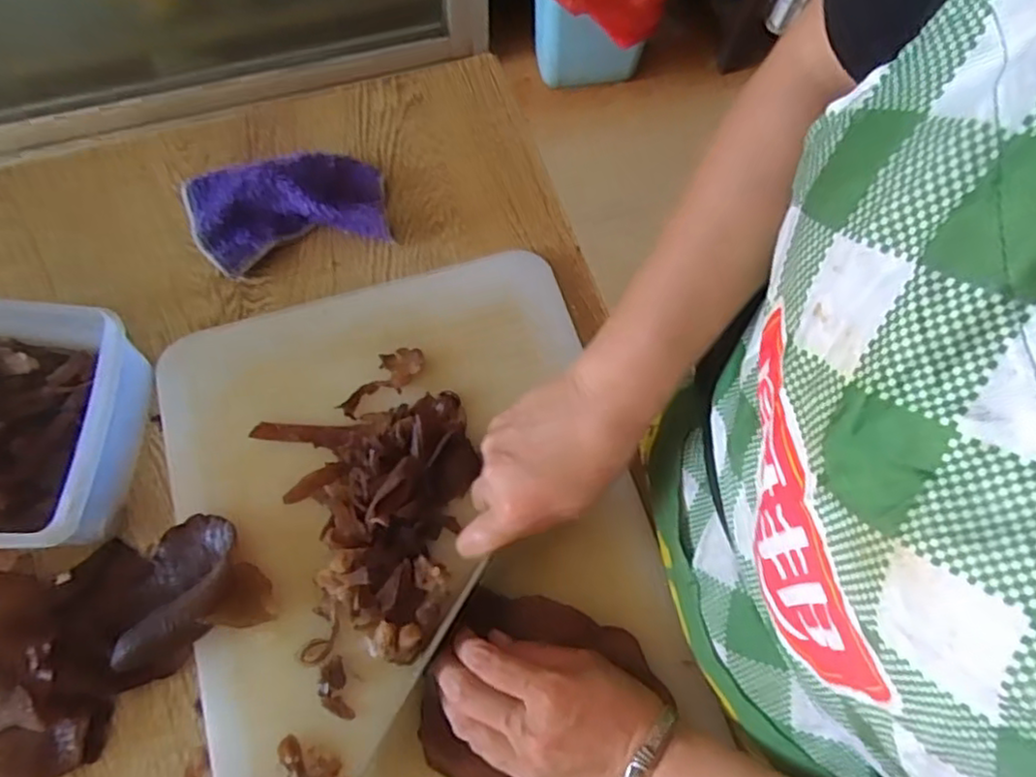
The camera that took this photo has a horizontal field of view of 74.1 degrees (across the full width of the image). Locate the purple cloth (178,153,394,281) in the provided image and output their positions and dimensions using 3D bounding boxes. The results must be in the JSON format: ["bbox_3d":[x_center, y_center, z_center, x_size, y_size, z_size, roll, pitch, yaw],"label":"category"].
[{"bbox_3d":[-0.181,-0.144,0.536,0.147,0.034,0.087,-16,71,-8],"label":"purple cloth"}]

